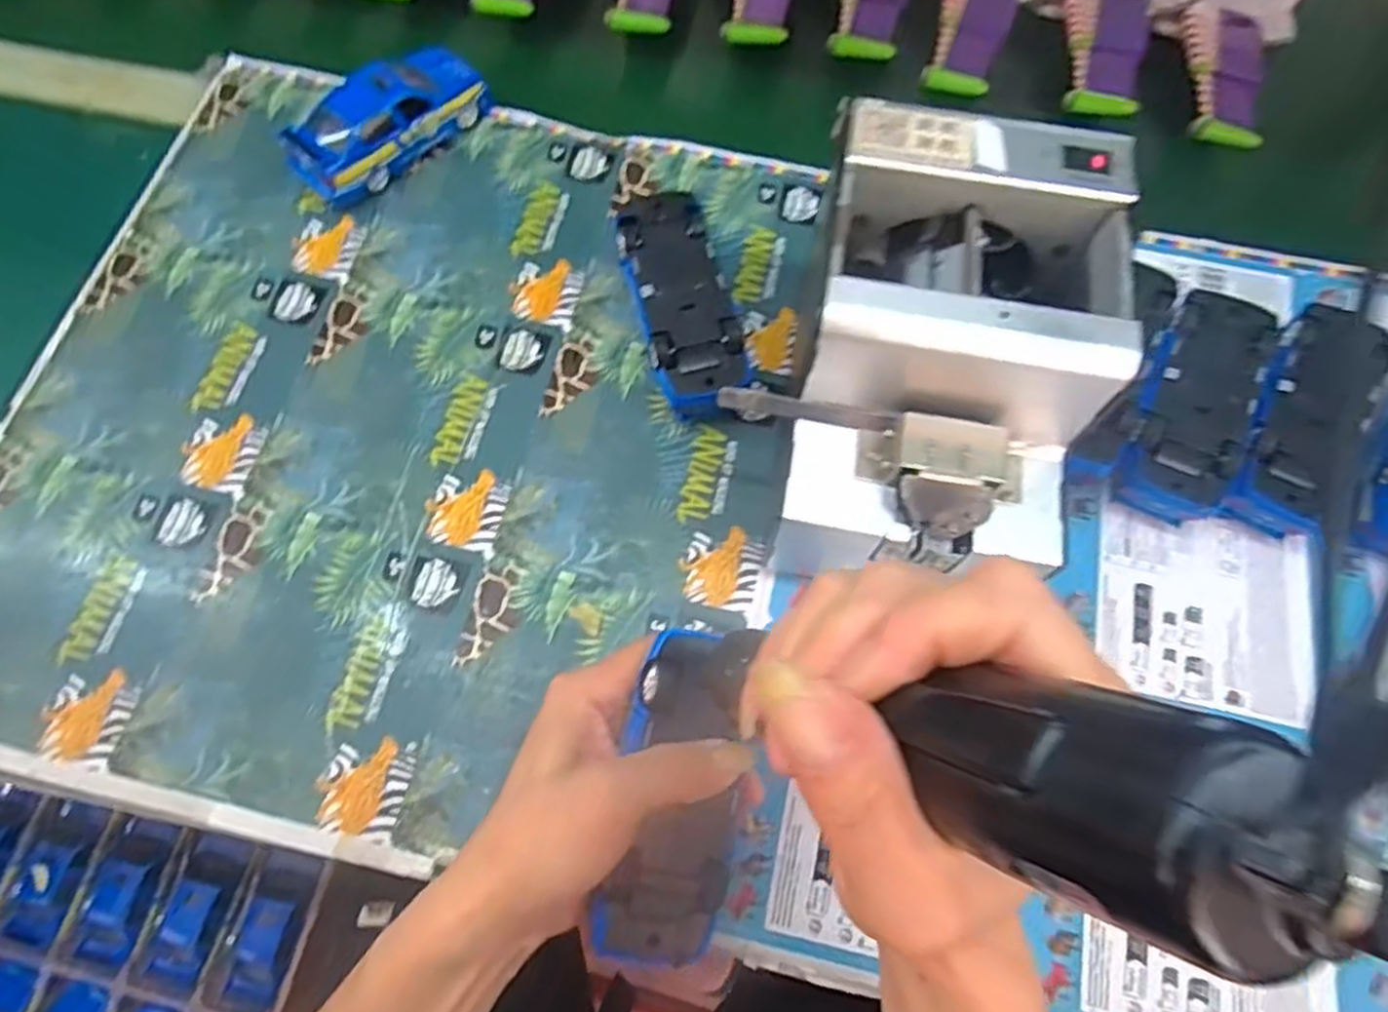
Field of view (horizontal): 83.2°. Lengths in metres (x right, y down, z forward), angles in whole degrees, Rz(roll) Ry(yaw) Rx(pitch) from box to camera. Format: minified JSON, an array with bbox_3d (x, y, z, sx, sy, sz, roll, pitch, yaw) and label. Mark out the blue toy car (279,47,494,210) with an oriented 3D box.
[{"bbox_3d":[-0.190,-0.241,0.489,0.050,0.046,0.130,43,72,15],"label":"blue toy car"}]

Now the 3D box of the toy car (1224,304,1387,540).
[{"bbox_3d":[0.321,-0.041,0.419,0.056,0.046,0.133,27,68,9],"label":"toy car"}]

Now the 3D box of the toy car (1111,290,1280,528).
[{"bbox_3d":[0.262,-0.053,0.418,0.052,0.043,0.124,26,68,9],"label":"toy car"}]

